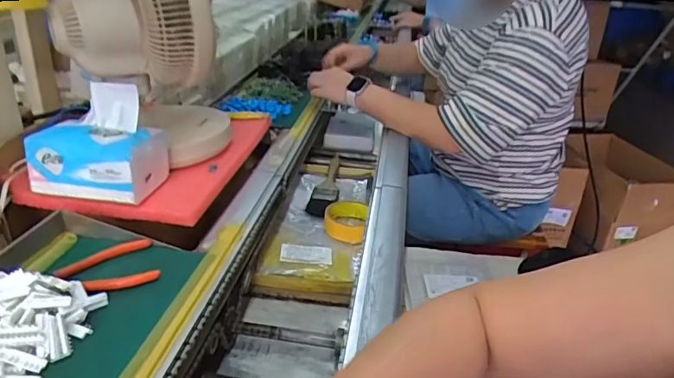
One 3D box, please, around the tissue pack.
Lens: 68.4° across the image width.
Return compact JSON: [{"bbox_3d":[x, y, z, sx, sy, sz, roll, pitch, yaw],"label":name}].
[{"bbox_3d":[-0.288,-0.051,0.606,0.134,0.134,0.095,8,27,6],"label":"tissue pack"}]

